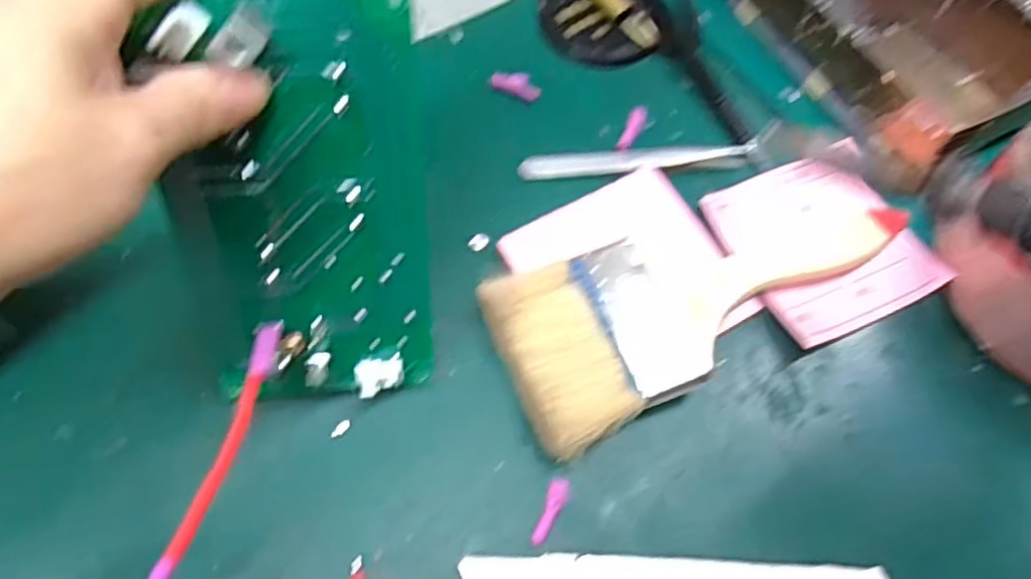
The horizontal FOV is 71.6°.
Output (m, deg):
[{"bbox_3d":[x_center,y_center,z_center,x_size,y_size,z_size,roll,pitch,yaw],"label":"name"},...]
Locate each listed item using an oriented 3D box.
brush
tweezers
[{"bbox_3d":[0.082,-0.001,0.309,0.189,0.027,0.072,-23,68,-15],"label":"brush"},{"bbox_3d":[0.060,-0.062,0.347,0.113,0.005,0.014,-1,64,-5],"label":"tweezers"}]

